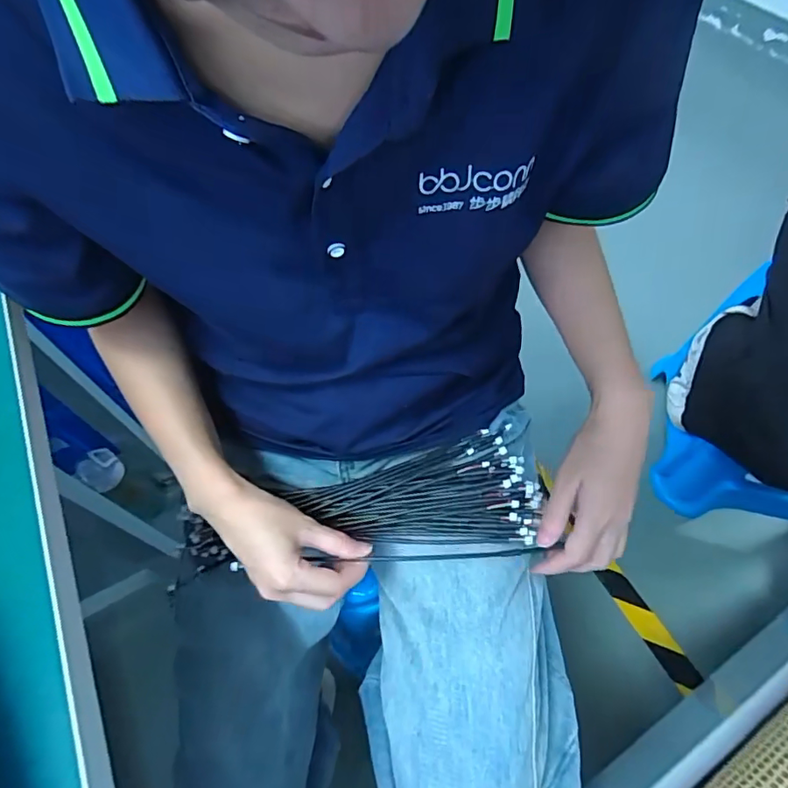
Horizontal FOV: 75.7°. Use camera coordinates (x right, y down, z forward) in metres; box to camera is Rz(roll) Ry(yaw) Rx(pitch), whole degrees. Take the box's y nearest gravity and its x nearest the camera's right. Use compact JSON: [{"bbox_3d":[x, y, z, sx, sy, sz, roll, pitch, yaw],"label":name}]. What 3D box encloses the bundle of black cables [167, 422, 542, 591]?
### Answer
[{"bbox_3d":[-0.036,0.096,0.434,0.301,0.025,0.094,-10,59,3],"label":"bundle of black cables"}]

